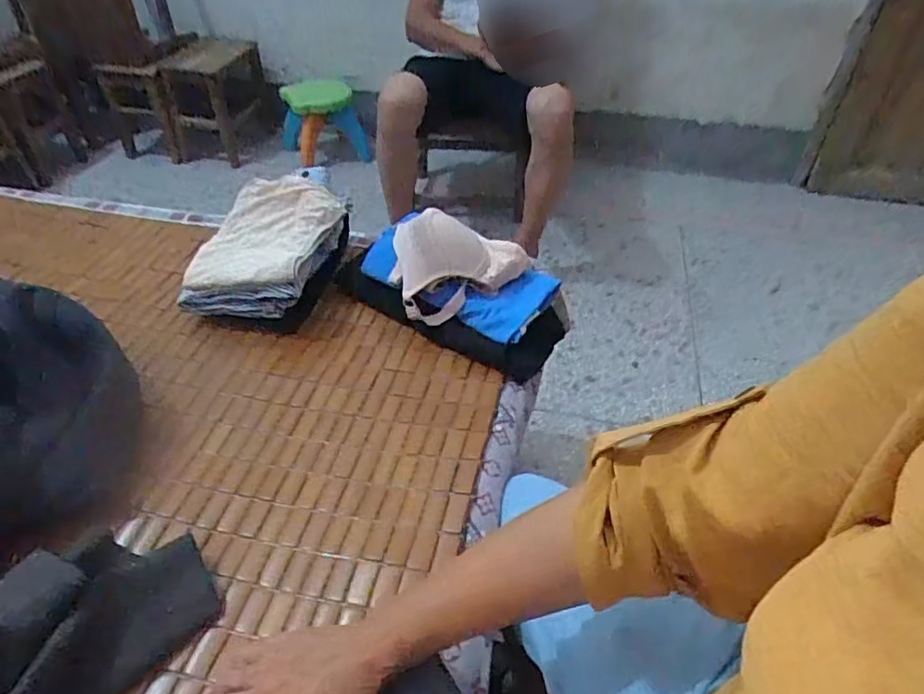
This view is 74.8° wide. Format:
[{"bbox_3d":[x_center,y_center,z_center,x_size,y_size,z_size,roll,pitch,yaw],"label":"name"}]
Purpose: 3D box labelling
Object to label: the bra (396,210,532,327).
[{"bbox_3d":[0.002,-0.103,0.765,0.175,0.095,0.097,-2,42,-3],"label":"bra"}]

